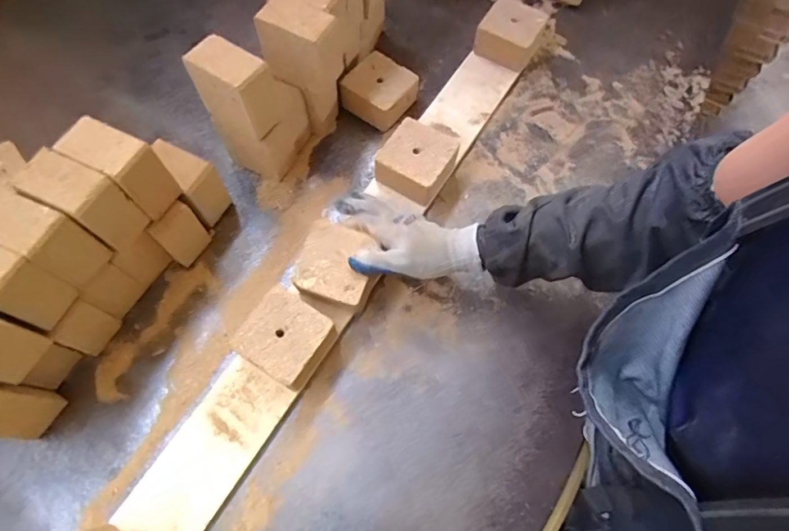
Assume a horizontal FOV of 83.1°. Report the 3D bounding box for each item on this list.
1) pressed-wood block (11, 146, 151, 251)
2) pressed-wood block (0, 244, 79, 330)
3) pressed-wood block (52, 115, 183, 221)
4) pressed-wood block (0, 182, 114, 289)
[{"bbox_3d":[-0.334,-0.069,0.481,0.083,0.087,0.050,24,68,9],"label":"pressed-wood block"},{"bbox_3d":[-0.393,0.012,0.446,0.089,0.086,0.050,23,68,9],"label":"pressed-wood block"},{"bbox_3d":[-0.304,-0.108,0.497,0.084,0.086,0.050,27,69,10],"label":"pressed-wood block"},{"bbox_3d":[-0.362,-0.028,0.460,0.083,0.085,0.054,26,69,10],"label":"pressed-wood block"}]

